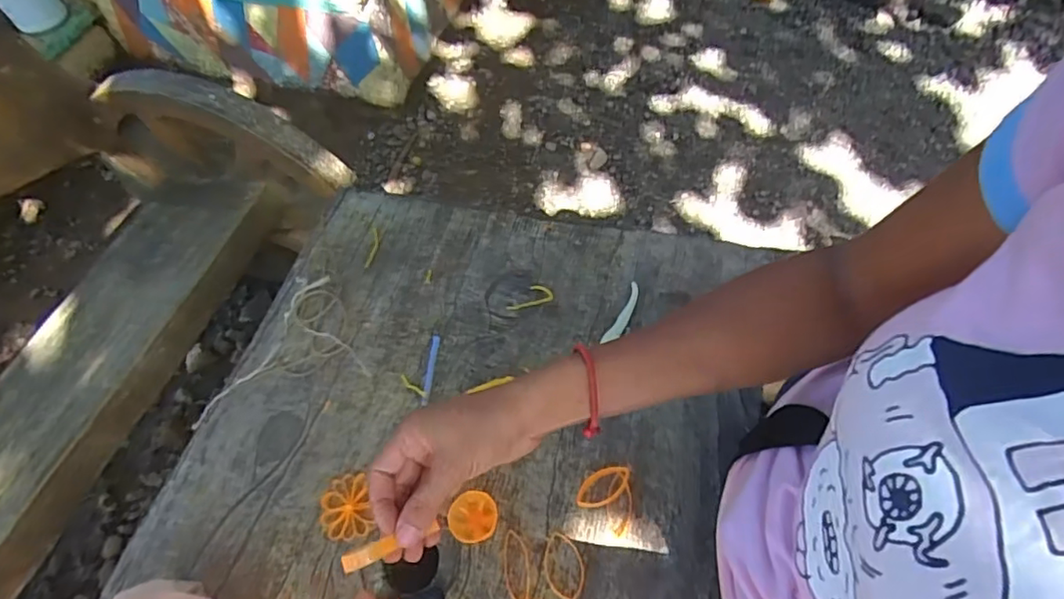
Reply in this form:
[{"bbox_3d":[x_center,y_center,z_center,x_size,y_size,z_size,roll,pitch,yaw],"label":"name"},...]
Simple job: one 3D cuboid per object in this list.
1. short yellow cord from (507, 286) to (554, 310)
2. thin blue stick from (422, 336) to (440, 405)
[{"bbox_3d":[-0.004,-0.004,0.728,0.059,0.004,0.028,-11,59,-6],"label":"short yellow cord"},{"bbox_3d":[-0.120,0.080,0.687,0.010,0.006,0.088,3,59,3],"label":"thin blue stick"}]

